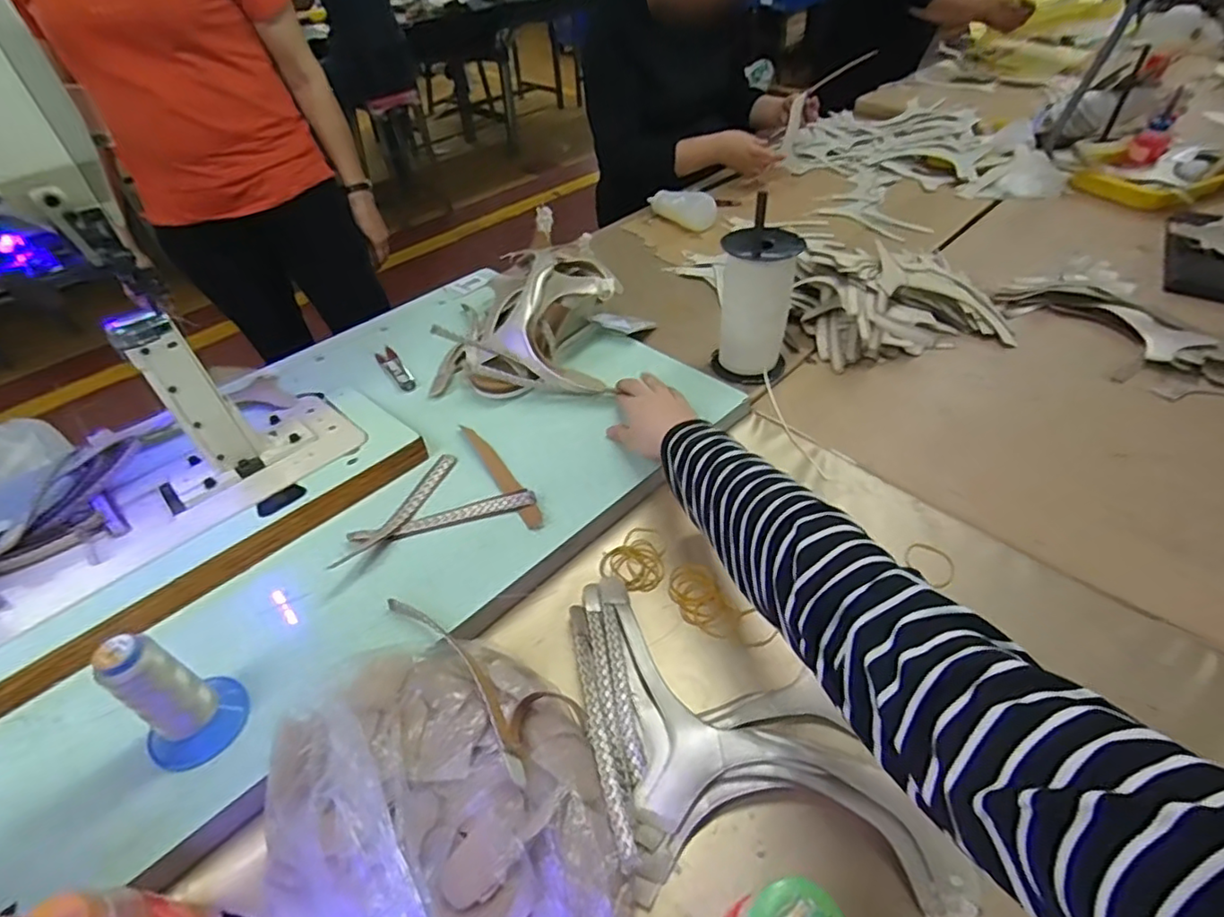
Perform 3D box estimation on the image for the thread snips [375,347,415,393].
[{"bbox_3d":[-0.288,-0.119,0.807,0.027,0.007,0.111,-26,51,-23],"label":"thread snips"}]

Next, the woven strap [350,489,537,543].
[{"bbox_3d":[-0.168,0.054,0.605,0.180,0.018,0.025,-10,47,-10],"label":"woven strap"}]

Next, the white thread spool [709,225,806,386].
[{"bbox_3d":[0.180,-0.187,0.765,0.092,0.180,0.092,0,46,0],"label":"white thread spool"}]

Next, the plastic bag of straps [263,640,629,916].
[{"bbox_3d":[-0.102,0.237,0.395,0.303,0.061,0.217,30,52,25],"label":"plastic bag of straps"}]

